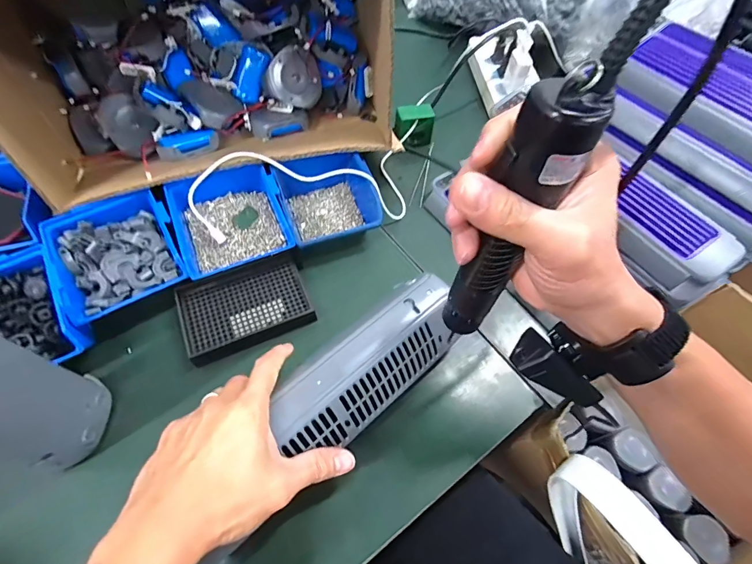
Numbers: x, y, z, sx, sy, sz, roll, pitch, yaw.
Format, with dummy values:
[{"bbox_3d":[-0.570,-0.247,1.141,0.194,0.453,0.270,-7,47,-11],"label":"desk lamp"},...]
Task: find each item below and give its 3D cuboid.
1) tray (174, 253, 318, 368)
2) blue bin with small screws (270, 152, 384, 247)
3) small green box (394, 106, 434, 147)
[{"bbox_3d":[-0.146,0.024,0.431,0.133,0.018,0.097,-21,62,-14],"label":"tray"},{"bbox_3d":[-0.061,-0.108,0.485,0.114,0.058,0.139,-14,61,-11],"label":"blue bin with small screws"},{"bbox_3d":[0.057,-0.233,0.575,0.055,0.047,0.032,-8,60,-7],"label":"small green box"}]

